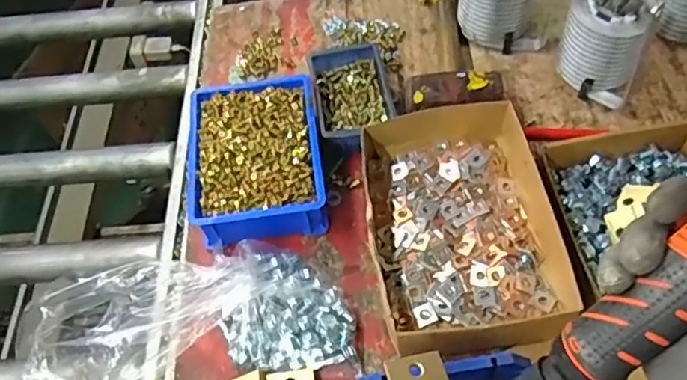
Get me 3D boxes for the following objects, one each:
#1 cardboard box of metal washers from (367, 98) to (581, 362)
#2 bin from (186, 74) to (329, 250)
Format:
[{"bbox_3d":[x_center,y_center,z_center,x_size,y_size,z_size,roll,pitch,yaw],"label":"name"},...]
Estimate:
[{"bbox_3d":[0.119,0.028,0.646,0.182,0.063,0.282,-8,57,0],"label":"cardboard box of metal washers"},{"bbox_3d":[-0.101,-0.036,0.712,0.151,0.069,0.198,-8,57,0],"label":"bin"}]

